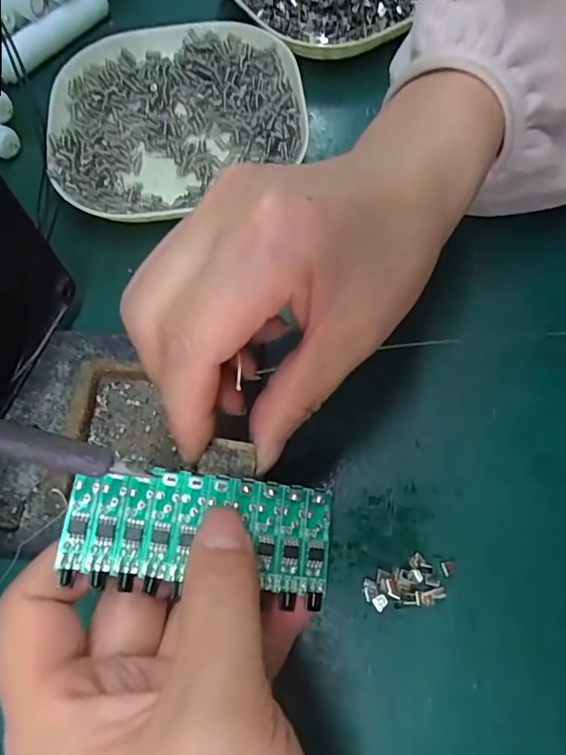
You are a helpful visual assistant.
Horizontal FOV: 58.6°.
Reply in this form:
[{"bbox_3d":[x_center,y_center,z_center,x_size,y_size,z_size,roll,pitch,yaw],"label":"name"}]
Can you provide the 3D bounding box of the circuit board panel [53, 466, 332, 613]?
[{"bbox_3d":[-0.025,0.047,0.155,0.079,0.004,0.035,7,68,-9],"label":"circuit board panel"}]

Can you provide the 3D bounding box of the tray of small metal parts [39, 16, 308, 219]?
[{"bbox_3d":[-0.063,-0.153,0.291,0.143,0.019,0.129,-21,68,-6],"label":"tray of small metal parts"}]

